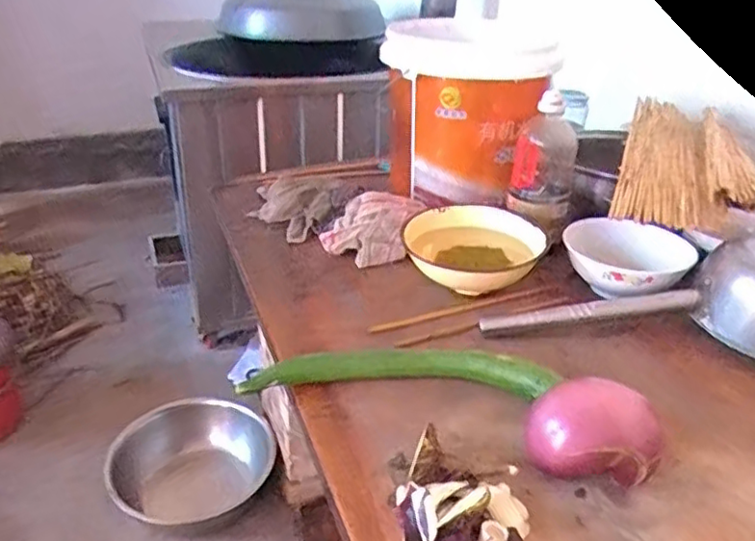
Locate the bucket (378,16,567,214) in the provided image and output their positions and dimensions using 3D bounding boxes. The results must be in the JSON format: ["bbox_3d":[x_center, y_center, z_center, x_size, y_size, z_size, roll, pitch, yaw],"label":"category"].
[{"bbox_3d":[0.135,-0.237,1.036,0.242,0.265,0.268,5,29,7],"label":"bucket"}]

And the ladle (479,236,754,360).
[{"bbox_3d":[0.323,0.023,0.749,0.389,0.093,0.144,5,29,7],"label":"ladle"}]

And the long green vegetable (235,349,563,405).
[{"bbox_3d":[0.020,0.101,0.668,0.315,0.040,0.064,3,29,3],"label":"long green vegetable"}]

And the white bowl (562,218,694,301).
[{"bbox_3d":[0.312,-0.012,0.820,0.130,0.064,0.143,1,29,-1],"label":"white bowl"}]

